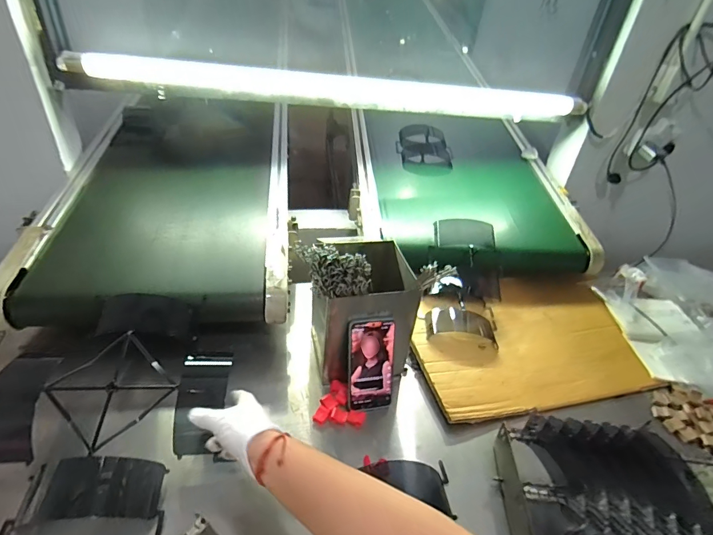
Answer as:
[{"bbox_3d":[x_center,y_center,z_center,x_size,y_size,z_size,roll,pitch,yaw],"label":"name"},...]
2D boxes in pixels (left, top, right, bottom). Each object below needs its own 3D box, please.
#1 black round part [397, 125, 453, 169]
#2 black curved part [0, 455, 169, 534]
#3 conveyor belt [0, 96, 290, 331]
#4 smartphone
[{"bbox_3d":[0.207,-0.372,1.160,0.169,0.065,0.172,1,57,-8],"label":"black round part"},{"bbox_3d":[-0.332,0.280,0.479,0.177,0.064,0.085,3,34,-7],"label":"black curved part"},{"bbox_3d":[-0.411,-0.200,0.917,0.486,0.213,0.749,0,35,-11],"label":"conveyor belt"},{"bbox_3d":[0.025,0.161,0.628,0.075,0.160,0.016,-3,15,-11],"label":"smartphone"}]

